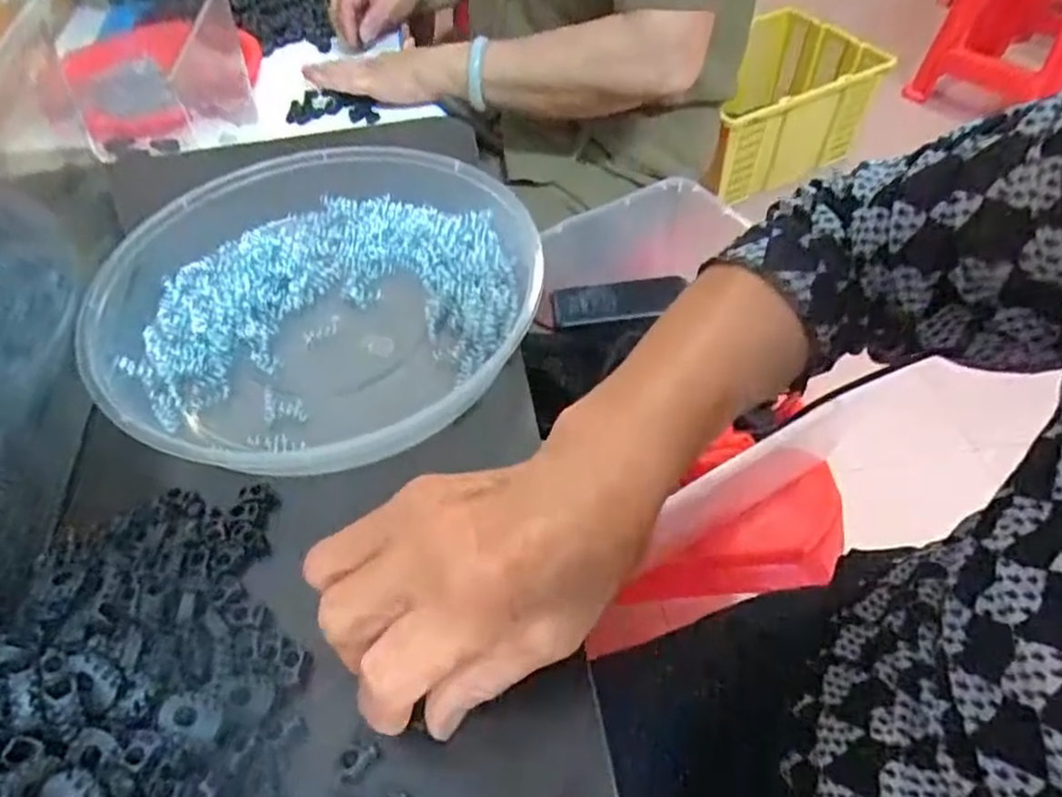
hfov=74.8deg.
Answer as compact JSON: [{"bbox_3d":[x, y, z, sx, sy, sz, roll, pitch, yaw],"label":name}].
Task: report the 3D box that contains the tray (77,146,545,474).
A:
[{"bbox_3d":[-0.116,-0.057,0.381,0.234,0.036,0.231,31,59,25],"label":"tray"}]

